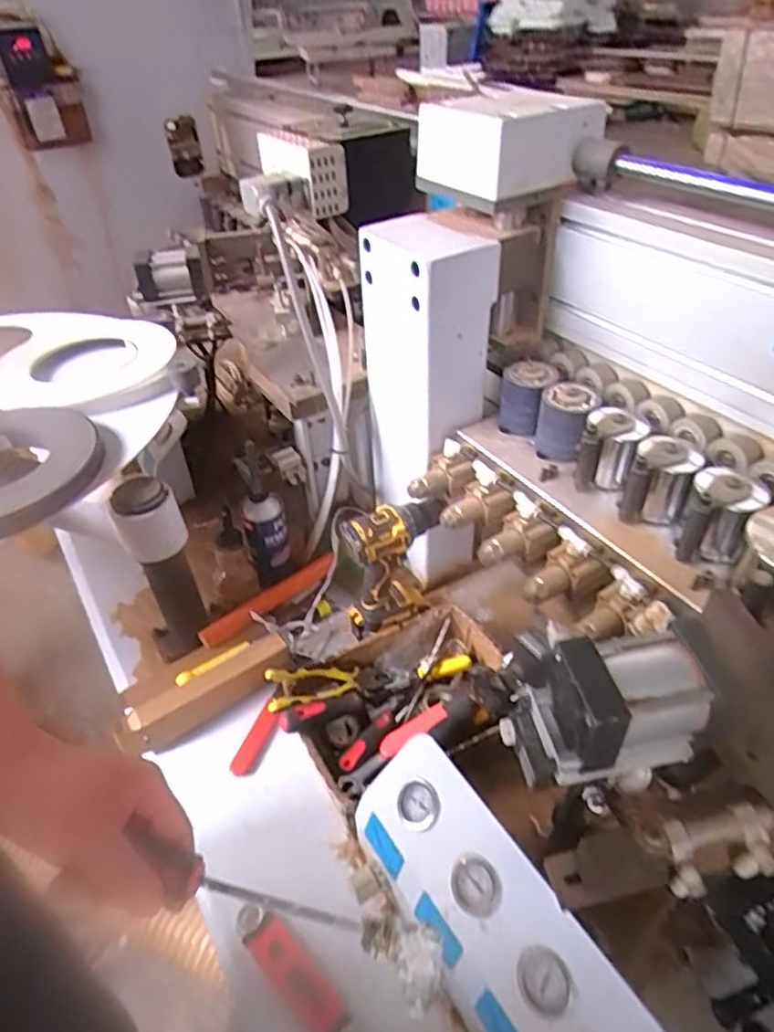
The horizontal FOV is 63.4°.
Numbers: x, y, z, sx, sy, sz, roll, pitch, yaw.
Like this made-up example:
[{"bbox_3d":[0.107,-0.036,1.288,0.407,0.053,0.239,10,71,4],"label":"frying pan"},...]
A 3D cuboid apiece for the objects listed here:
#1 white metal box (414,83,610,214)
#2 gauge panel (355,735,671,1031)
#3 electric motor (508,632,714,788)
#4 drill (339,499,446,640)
[{"bbox_3d":[0.133,-0.424,0.729,0.131,0.089,0.188,-21,45,-19],"label":"white metal box"},{"bbox_3d":[0.098,0.380,0.555,0.147,0.035,0.364,-52,50,8],"label":"gauge panel"},{"bbox_3d":[0.168,0.152,0.489,0.140,0.094,0.086,-2,41,1],"label":"electric motor"},{"bbox_3d":[0.014,0.071,0.873,0.144,0.196,0.061,-17,43,-16],"label":"drill"}]

